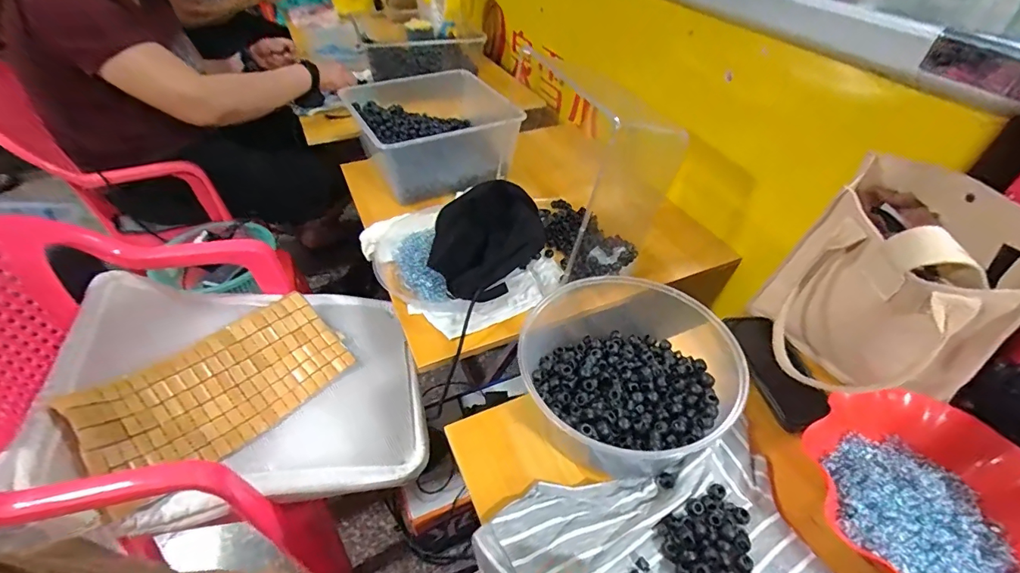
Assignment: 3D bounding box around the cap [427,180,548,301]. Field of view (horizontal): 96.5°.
[{"bbox_3d":[-0.024,-0.067,0.662,0.103,0.104,0.176,34,52,29],"label":"cap"}]

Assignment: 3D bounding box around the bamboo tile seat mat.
[{"bbox_3d":[-0.440,0.150,0.708,0.184,0.061,0.353,45,49,9],"label":"bamboo tile seat mat"}]

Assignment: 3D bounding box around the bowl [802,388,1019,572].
[{"bbox_3d":[0.398,0.211,0.428,0.207,0.067,0.218,1,44,-1],"label":"bowl"}]

